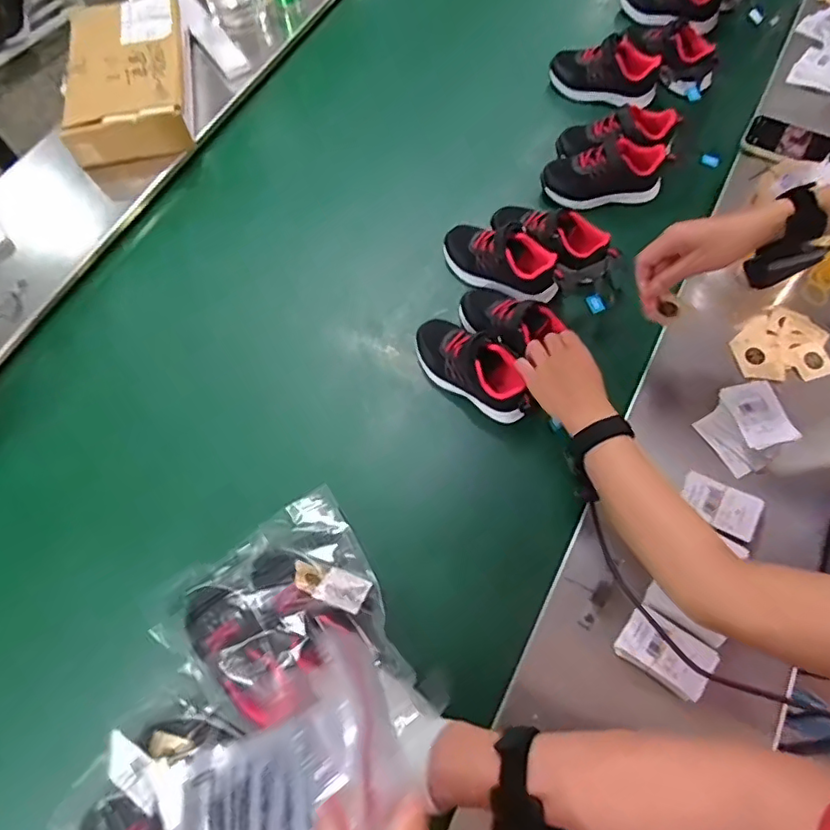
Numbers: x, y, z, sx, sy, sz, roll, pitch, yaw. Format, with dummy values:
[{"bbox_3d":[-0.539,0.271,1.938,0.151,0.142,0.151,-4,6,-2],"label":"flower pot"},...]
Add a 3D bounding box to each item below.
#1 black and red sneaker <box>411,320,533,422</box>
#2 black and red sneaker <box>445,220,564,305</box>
[{"bbox_3d":[0.075,-0.056,0.733,0.181,0.078,0.070,35,72,17],"label":"black and red sneaker"},{"bbox_3d":[0.115,-0.214,0.803,0.165,0.078,0.083,30,70,16],"label":"black and red sneaker"}]

